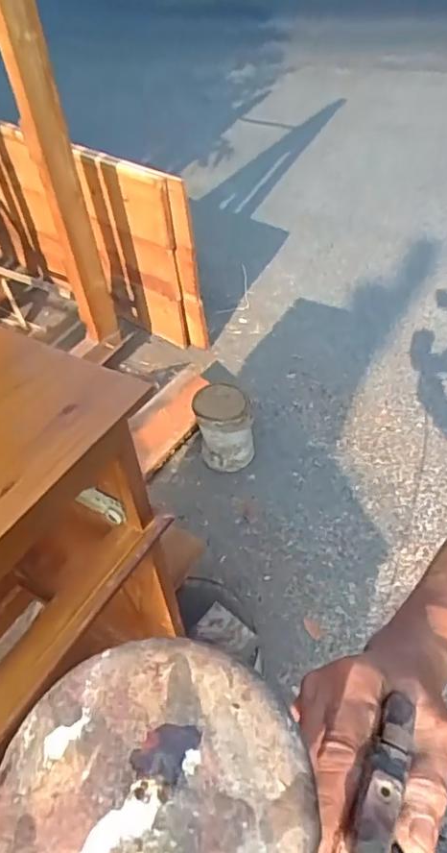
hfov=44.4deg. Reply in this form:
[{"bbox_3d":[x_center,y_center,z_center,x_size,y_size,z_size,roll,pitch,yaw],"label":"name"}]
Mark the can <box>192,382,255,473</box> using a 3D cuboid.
[{"bbox_3d":[0.001,0.007,1.755,0.176,0.241,0.195,-12,45,-7],"label":"can"}]

